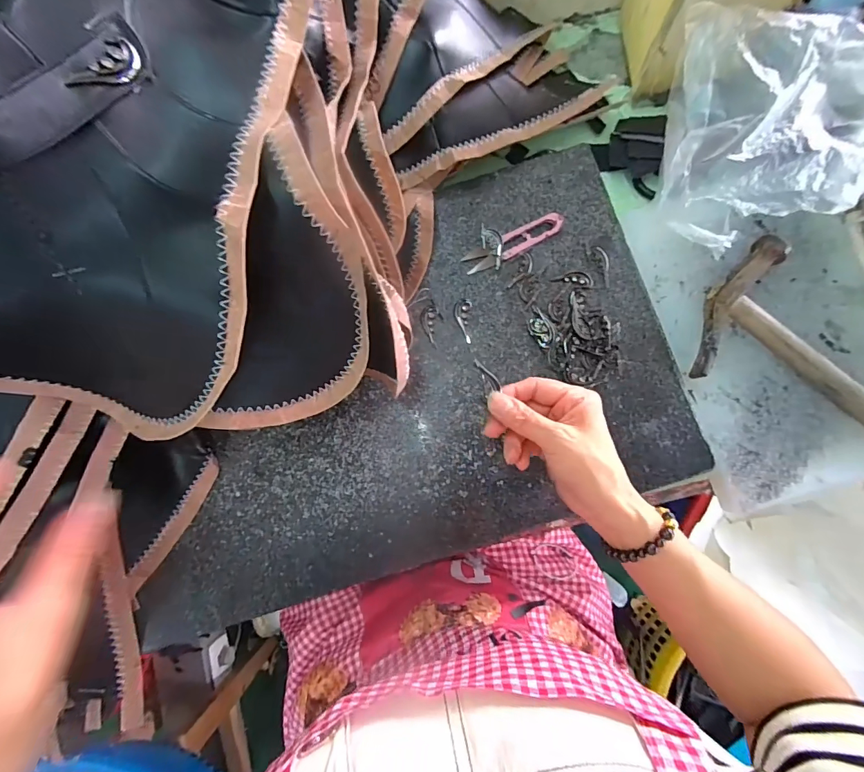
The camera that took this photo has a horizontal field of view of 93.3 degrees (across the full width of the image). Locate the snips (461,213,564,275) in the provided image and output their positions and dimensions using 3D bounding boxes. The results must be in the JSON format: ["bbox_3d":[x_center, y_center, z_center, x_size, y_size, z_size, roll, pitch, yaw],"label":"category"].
[{"bbox_3d":[0.079,-0.139,0.395,0.101,0.009,0.023,-26,84,-1],"label":"snips"}]

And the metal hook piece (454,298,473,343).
[{"bbox_3d":[0.030,-0.063,0.389,0.016,0.004,0.043,-1,84,1],"label":"metal hook piece"}]

